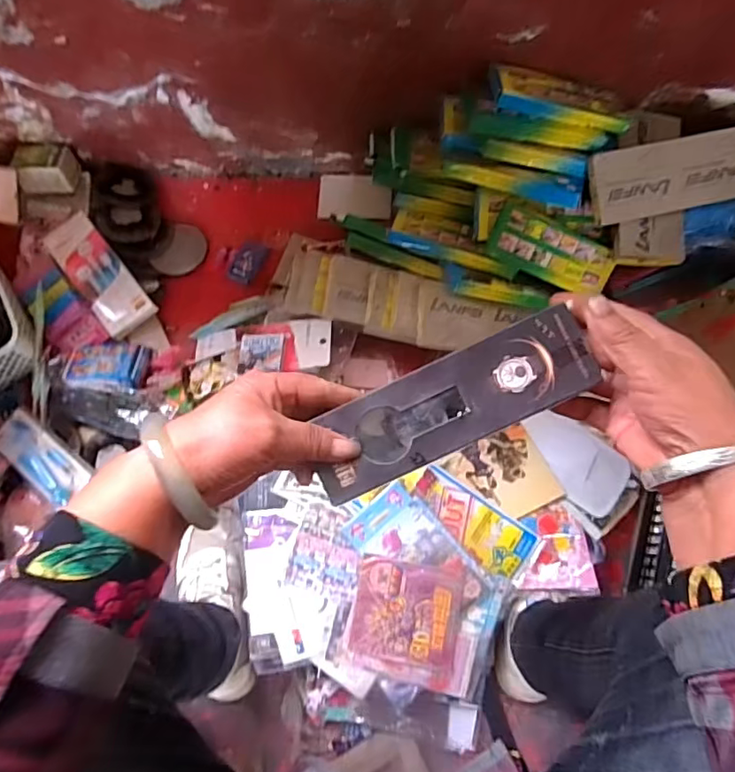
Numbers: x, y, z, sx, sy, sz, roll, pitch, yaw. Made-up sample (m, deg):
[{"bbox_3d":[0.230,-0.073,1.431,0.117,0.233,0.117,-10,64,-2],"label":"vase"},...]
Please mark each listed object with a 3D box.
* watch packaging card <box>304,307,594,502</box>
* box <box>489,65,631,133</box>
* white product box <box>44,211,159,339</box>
[{"bbox_3d":[0.051,0.013,0.349,0.177,0.023,0.054,-27,76,3],"label":"watch packaging card"},{"bbox_3d":[0.244,-0.360,0.696,0.180,0.025,0.062,4,75,-15],"label":"box"},{"bbox_3d":[-0.406,-0.169,0.845,0.075,0.037,0.206,-38,77,-8],"label":"white product box"}]

